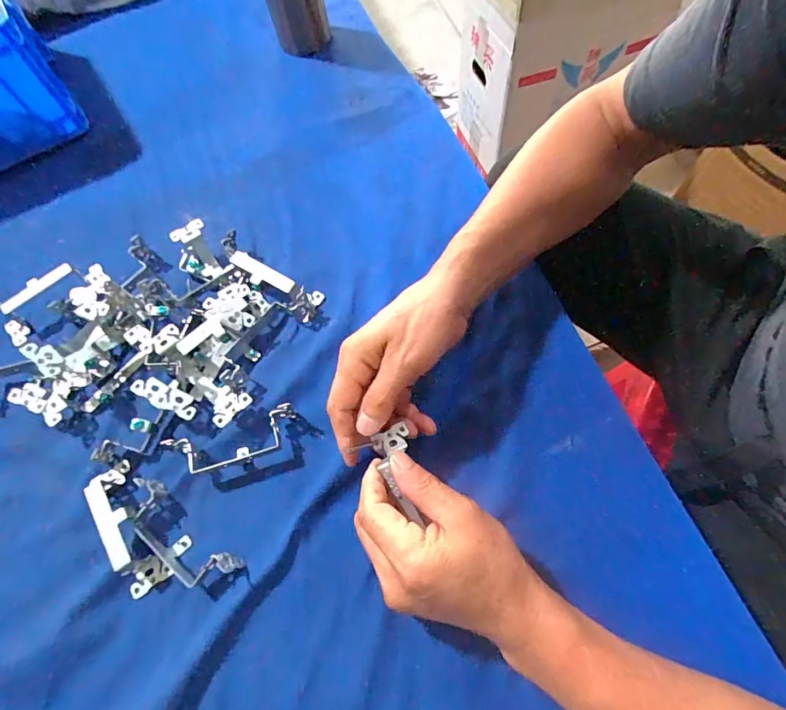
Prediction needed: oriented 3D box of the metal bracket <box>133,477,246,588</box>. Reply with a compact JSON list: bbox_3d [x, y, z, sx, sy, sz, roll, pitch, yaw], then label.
[{"bbox_3d":[-0.168,0.136,0.318,0.115,0.023,0.034,34,72,17],"label":"metal bracket"}]

